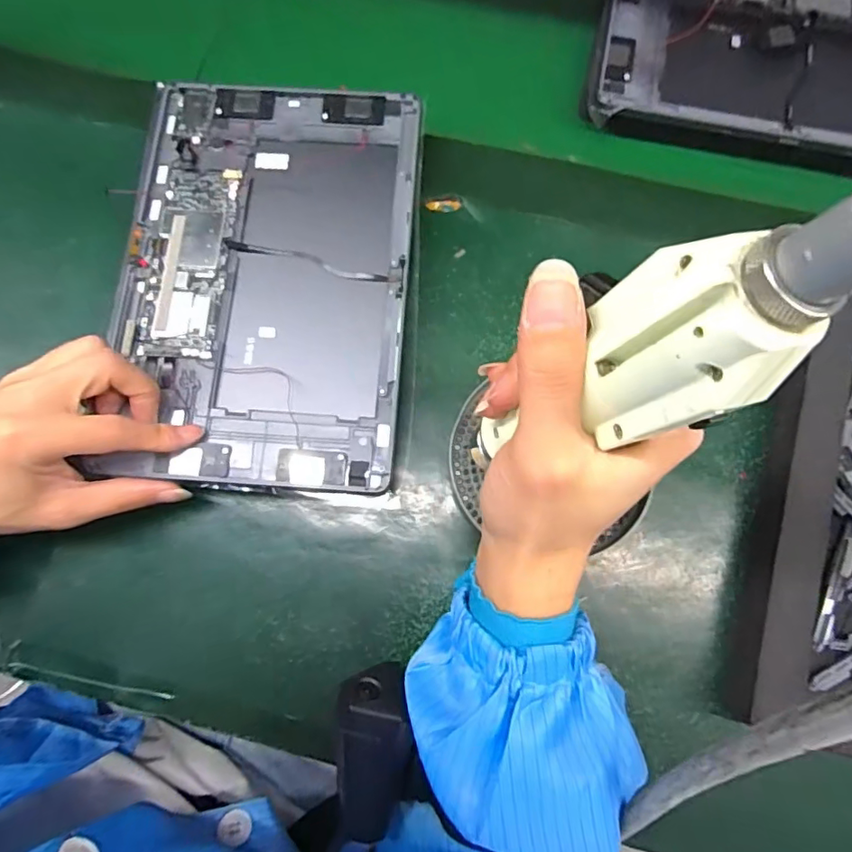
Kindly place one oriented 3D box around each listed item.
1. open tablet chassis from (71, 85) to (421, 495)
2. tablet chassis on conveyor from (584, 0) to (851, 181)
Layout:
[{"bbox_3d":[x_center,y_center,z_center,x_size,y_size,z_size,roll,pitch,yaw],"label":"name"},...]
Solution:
[{"bbox_3d":[-0.093,-0.091,0.314,0.165,0.014,0.254,4,75,1],"label":"open tablet chassis"},{"bbox_3d":[0.250,-0.254,0.368,0.258,0.030,0.169,13,75,3],"label":"tablet chassis on conveyor"}]

